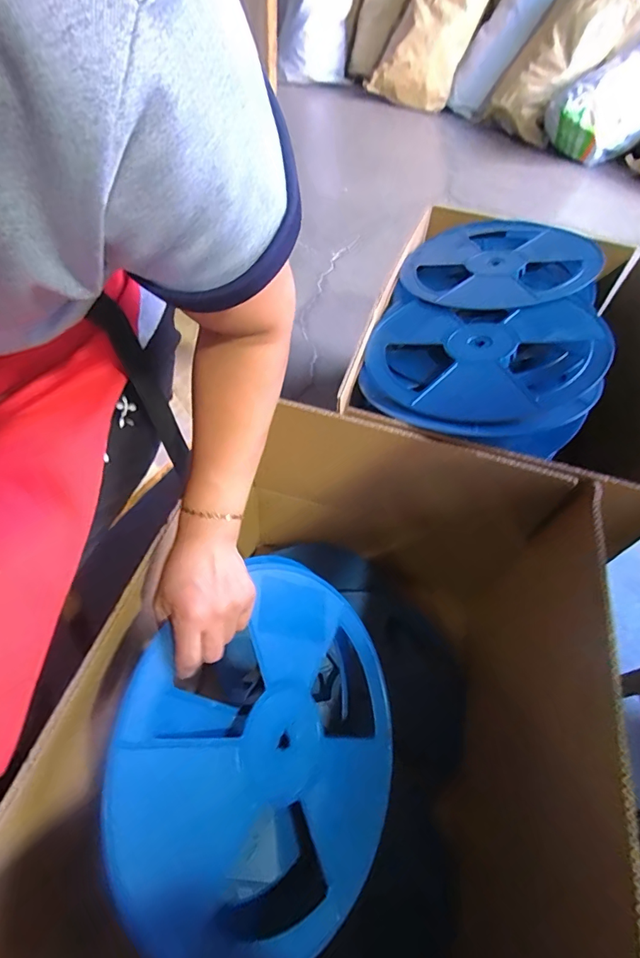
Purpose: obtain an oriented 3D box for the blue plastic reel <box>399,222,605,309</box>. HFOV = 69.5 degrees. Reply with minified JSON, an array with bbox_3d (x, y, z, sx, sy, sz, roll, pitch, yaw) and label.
[{"bbox_3d":[0.312,-0.396,0.847,0.317,0.033,0.316,-9,46,8],"label":"blue plastic reel"}]

